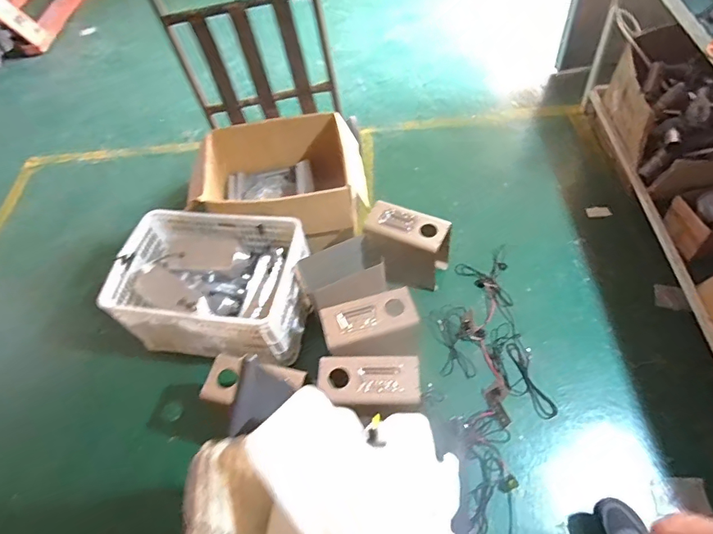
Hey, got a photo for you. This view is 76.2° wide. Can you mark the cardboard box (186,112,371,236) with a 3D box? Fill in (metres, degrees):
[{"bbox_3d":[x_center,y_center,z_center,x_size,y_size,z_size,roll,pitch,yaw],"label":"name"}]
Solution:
[{"bbox_3d":[-0.283,-0.355,1.823,0.617,0.308,0.437,-7,54,2],"label":"cardboard box"}]

